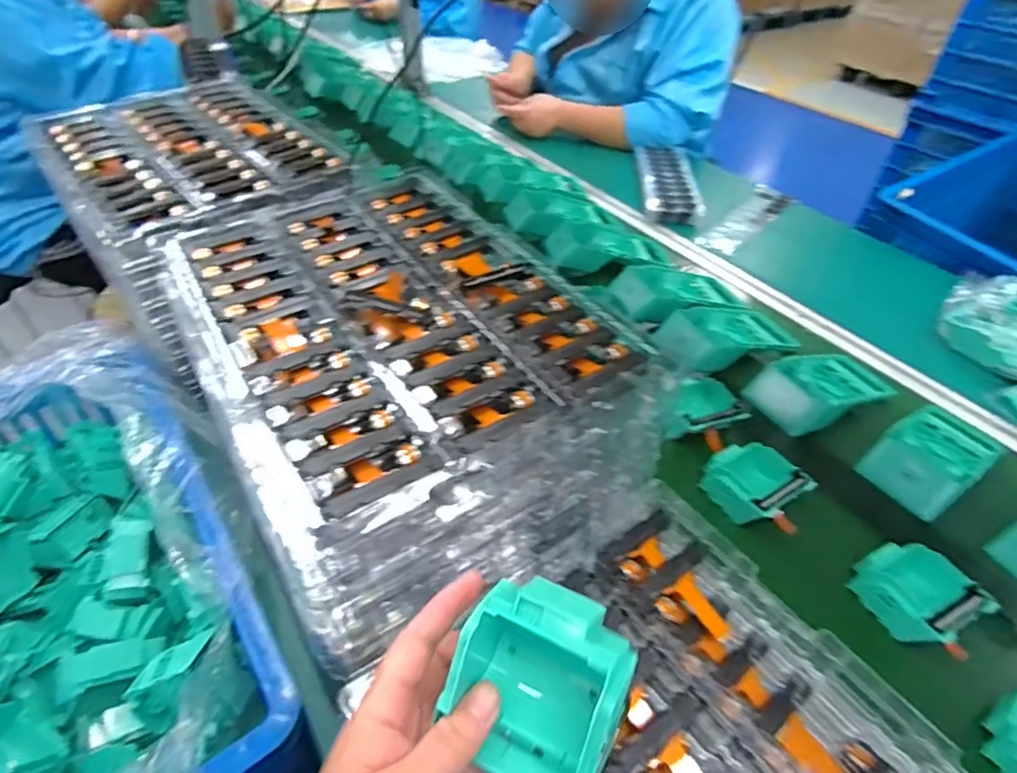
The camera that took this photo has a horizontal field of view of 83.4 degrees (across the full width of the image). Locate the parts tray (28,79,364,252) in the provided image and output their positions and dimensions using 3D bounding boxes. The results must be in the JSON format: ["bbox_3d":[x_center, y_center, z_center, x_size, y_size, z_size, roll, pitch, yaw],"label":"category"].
[{"bbox_3d":[-0.367,-0.276,0.651,0.261,0.021,0.399,-28,52,-28],"label":"parts tray"}]

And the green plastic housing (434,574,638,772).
[{"bbox_3d":[0.012,0.131,0.251,0.075,0.053,0.075,24,48,20],"label":"green plastic housing"}]

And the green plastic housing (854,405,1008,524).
[{"bbox_3d":[0.453,0.075,0.609,0.190,0.045,0.095,-18,46,-40],"label":"green plastic housing"}]

